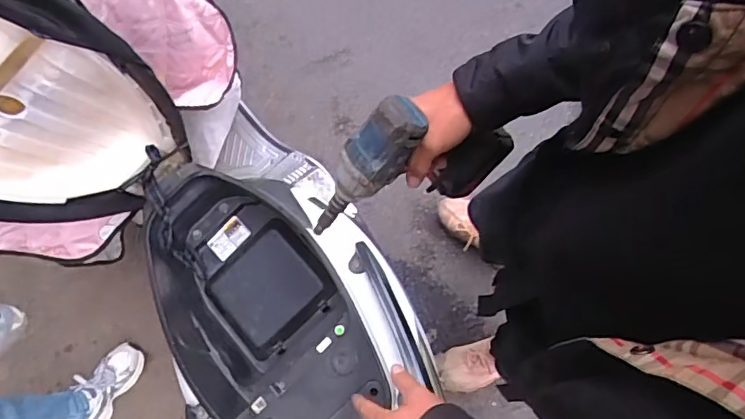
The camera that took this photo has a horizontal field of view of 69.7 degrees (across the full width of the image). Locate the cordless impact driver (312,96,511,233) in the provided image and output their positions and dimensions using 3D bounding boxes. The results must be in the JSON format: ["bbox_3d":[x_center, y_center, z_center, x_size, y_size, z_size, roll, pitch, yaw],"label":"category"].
[{"bbox_3d":[0.056,-0.046,0.652,0.240,0.179,0.061,-1,62,-42],"label":"cordless impact driver"}]

